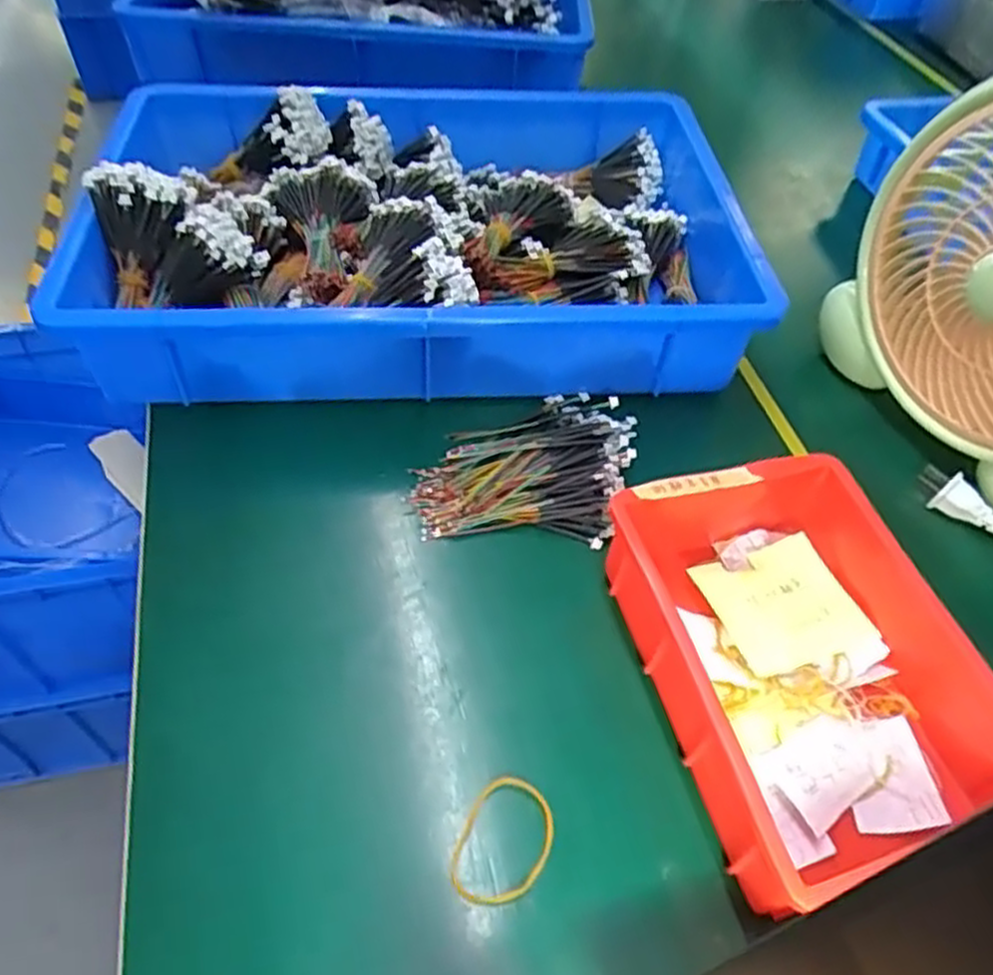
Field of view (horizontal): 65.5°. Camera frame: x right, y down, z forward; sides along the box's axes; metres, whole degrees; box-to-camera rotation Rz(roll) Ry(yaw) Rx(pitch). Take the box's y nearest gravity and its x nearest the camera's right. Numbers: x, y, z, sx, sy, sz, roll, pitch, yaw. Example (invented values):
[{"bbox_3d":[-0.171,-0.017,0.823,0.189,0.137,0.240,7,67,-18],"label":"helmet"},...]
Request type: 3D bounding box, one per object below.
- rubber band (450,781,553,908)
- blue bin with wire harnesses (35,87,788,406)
[{"bbox_3d":[0.004,0.154,0.336,0.038,0.004,0.055,20,52,13],"label":"rubber band"},{"bbox_3d":[-0.047,-0.190,0.572,0.448,0.108,0.346,-2,51,-5],"label":"blue bin with wire harnesses"}]

